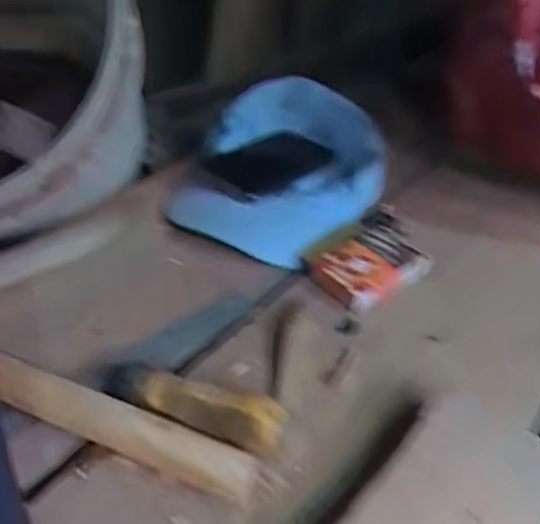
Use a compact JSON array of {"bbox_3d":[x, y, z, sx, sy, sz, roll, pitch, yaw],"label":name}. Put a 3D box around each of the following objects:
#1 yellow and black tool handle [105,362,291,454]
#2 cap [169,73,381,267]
[{"bbox_3d":[-0.051,0.091,0.398,0.122,0.034,0.026,17,43,14],"label":"yellow and black tool handle"},{"bbox_3d":[0.015,-0.103,0.594,0.181,0.061,0.212,17,43,14],"label":"cap"}]

